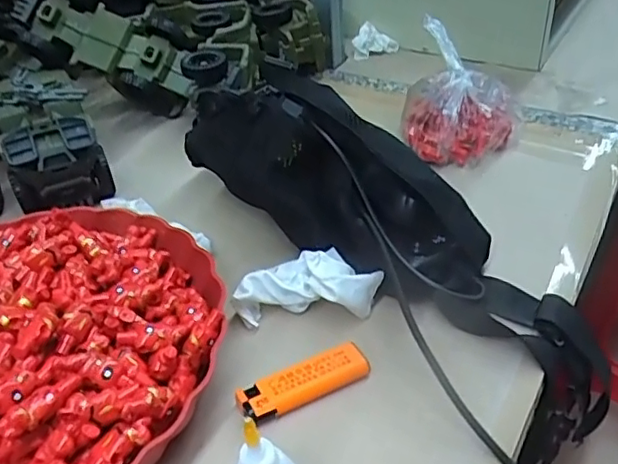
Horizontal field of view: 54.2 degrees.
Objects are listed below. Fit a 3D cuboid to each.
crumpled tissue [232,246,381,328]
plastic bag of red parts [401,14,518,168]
[{"bbox_3d":[0.000,0.036,0.417,0.099,0.040,0.049,-1,38,4],"label":"crumpled tissue"},{"bbox_3d":[0.146,-0.125,0.582,0.105,0.095,0.132,6,40,14],"label":"plastic bag of red parts"}]

